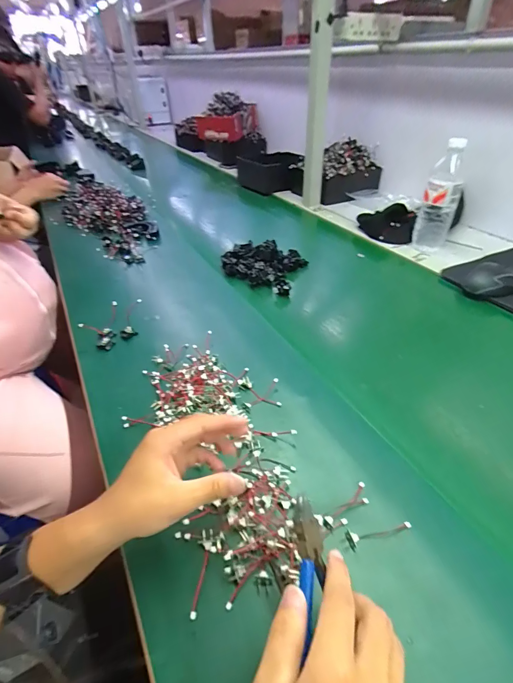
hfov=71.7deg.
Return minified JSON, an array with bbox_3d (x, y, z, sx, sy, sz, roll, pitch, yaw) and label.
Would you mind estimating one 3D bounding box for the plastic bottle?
[{"bbox_3d":[0.403,-0.313,0.780,0.073,0.225,0.062,15,42,19],"label":"plastic bottle"}]

